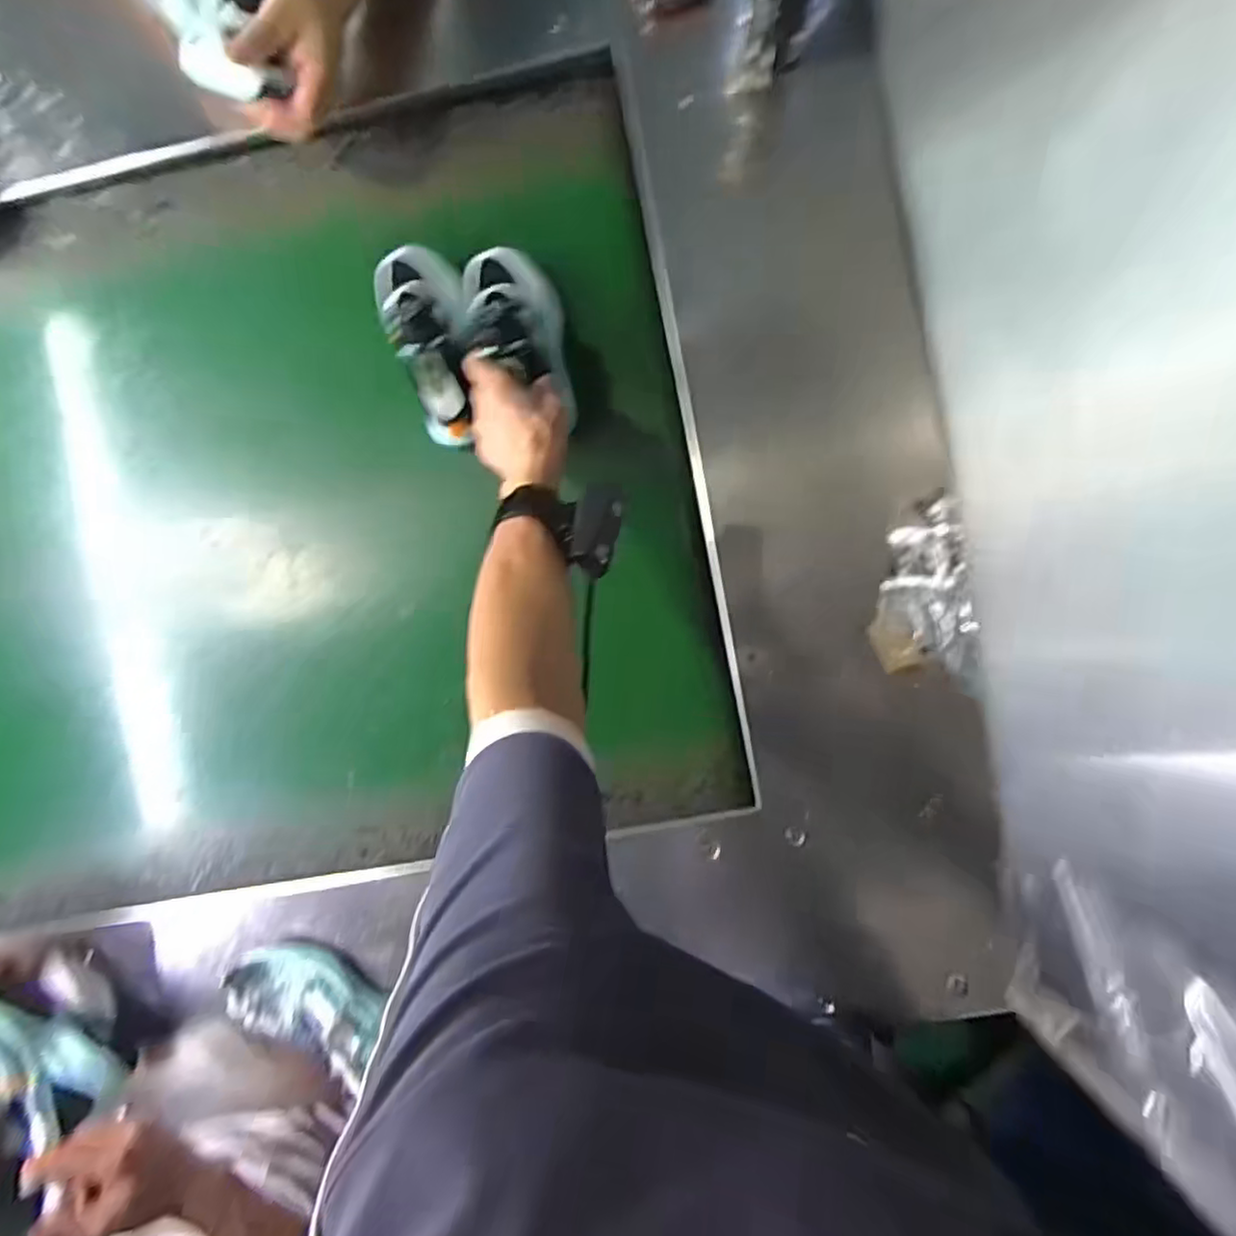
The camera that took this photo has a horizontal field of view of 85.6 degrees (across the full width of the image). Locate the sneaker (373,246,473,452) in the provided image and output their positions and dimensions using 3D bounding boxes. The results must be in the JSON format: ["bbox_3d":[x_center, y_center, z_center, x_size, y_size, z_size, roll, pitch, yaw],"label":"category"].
[{"bbox_3d":[-0.190,-0.282,0.650,0.073,0.072,0.203,-20,71,8],"label":"sneaker"}]

